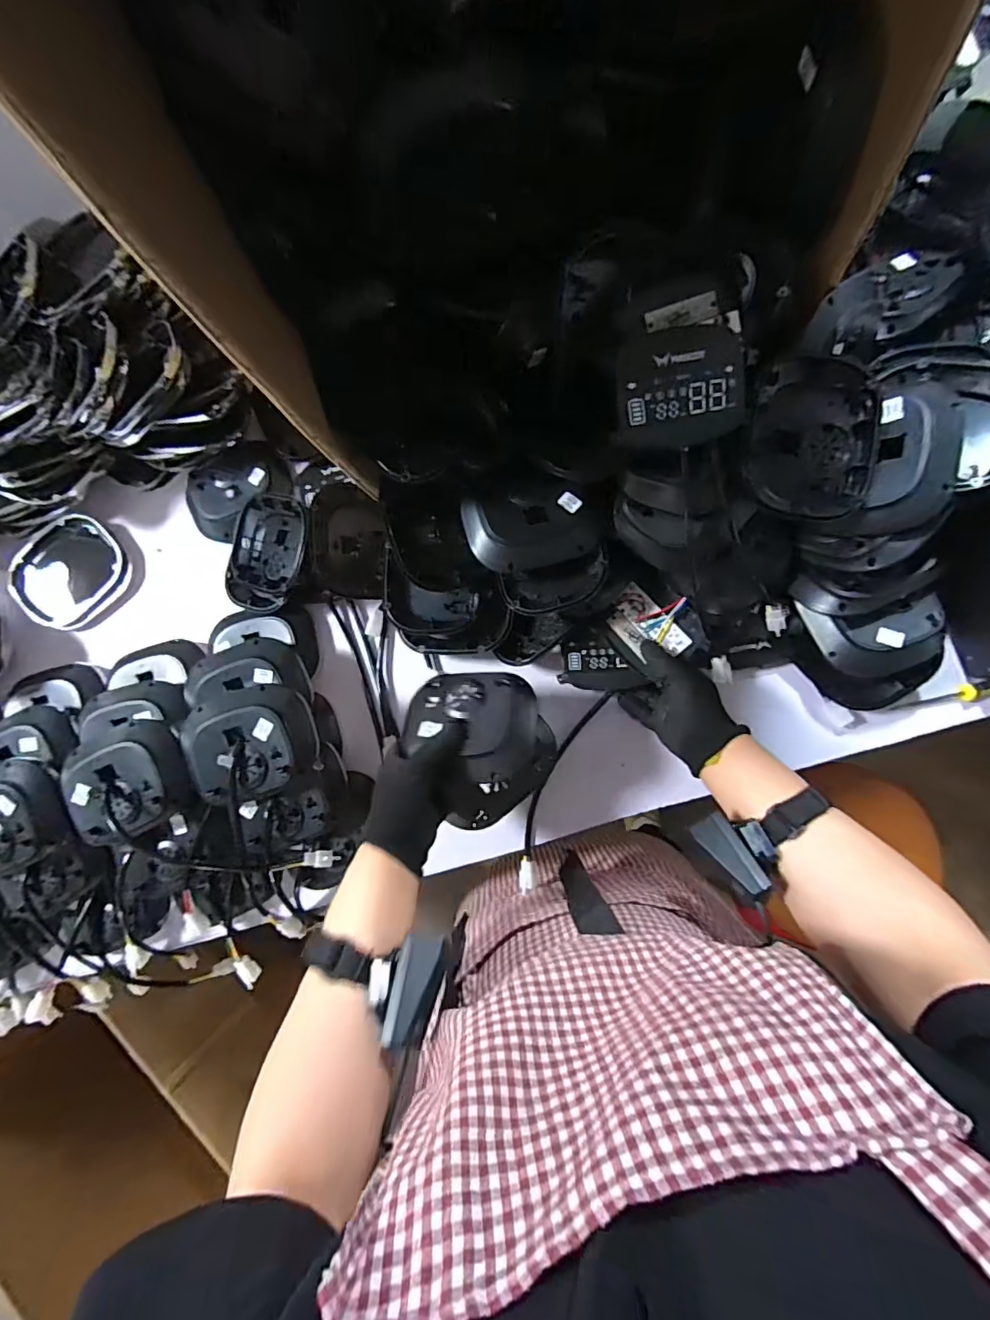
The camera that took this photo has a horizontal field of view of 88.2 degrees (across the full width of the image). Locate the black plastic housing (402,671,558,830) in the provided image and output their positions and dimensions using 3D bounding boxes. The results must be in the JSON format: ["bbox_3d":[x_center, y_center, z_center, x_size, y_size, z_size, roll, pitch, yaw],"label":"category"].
[{"bbox_3d":[-0.016,0.079,0.506,0.133,0.055,0.150,-33,81,3],"label":"black plastic housing"}]

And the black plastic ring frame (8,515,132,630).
[{"bbox_3d":[-0.575,-0.119,0.693,0.125,0.034,0.147,40,90,9],"label":"black plastic ring frame"}]

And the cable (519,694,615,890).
[{"bbox_3d":[0.070,0.147,0.595,0.037,0.042,0.243,23,87,9],"label":"cable"}]

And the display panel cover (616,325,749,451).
[{"bbox_3d":[0.155,-0.233,0.439,0.108,0.034,0.091,-7,105,-5],"label":"display panel cover"}]

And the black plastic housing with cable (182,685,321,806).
[{"bbox_3d":[-0.265,0.089,0.555,0.142,0.043,0.122,-14,83,5],"label":"black plastic housing with cable"}]

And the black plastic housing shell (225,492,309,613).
[{"bbox_3d":[-0.276,-0.128,0.625,0.136,0.026,0.142,-3,85,33],"label":"black plastic housing shell"}]

